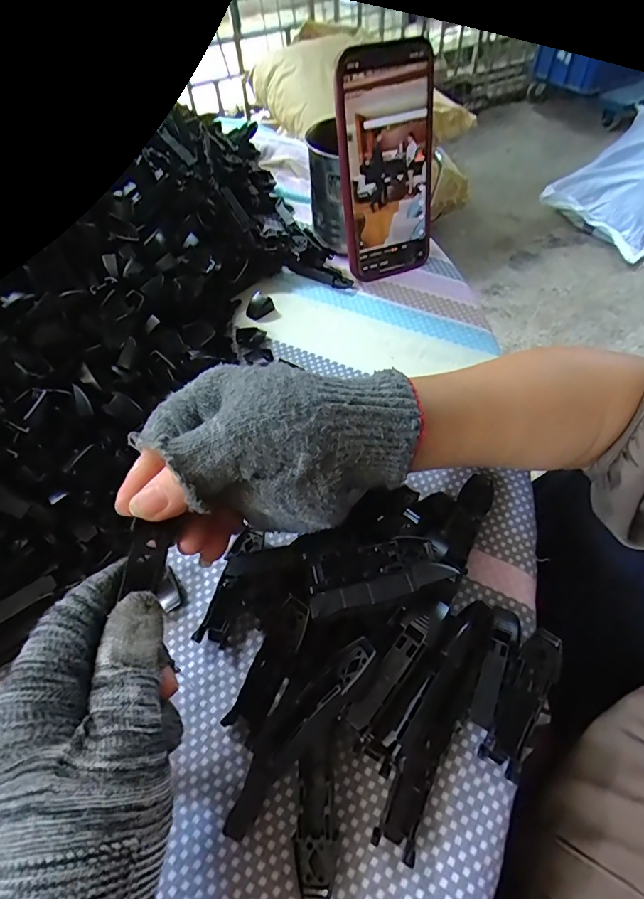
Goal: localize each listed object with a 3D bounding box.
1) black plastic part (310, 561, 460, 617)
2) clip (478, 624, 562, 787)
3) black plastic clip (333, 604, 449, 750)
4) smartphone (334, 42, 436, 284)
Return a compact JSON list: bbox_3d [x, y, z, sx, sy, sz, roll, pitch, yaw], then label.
[{"bbox_3d":[0.028,0.062,0.205,0.067,0.005,0.011,-13,57,-6],"label":"black plastic part"},{"bbox_3d":[0.098,0.120,0.221,0.019,0.010,0.067,29,62,21],"label":"clip"},{"bbox_3d":[0.033,0.093,0.201,0.013,0.010,0.069,34,65,22],"label":"black plastic clip"},{"bbox_3d":[0.053,-0.221,0.364,0.075,0.156,0.015,-17,39,-10],"label":"smartphone"}]

